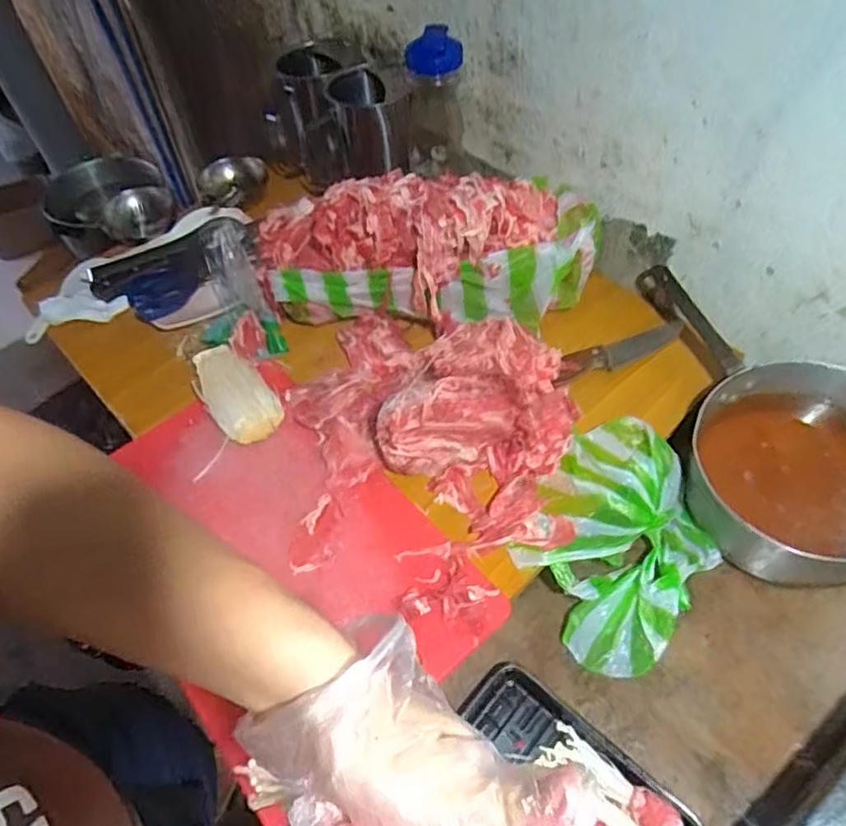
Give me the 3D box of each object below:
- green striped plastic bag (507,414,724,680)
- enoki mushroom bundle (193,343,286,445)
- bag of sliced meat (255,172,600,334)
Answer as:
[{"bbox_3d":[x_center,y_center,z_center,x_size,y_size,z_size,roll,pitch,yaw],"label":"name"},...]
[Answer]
[{"bbox_3d":[0.207,0.135,0.655,0.183,0.082,0.223,36,64,27],"label":"green striped plastic bag"},{"bbox_3d":[-0.225,-0.024,0.735,0.069,0.042,0.157,-34,58,-19],"label":"enoki mushroom bundle"},{"bbox_3d":[0.001,-0.219,0.752,0.404,0.174,0.186,-7,54,0],"label":"bag of sliced meat"}]

